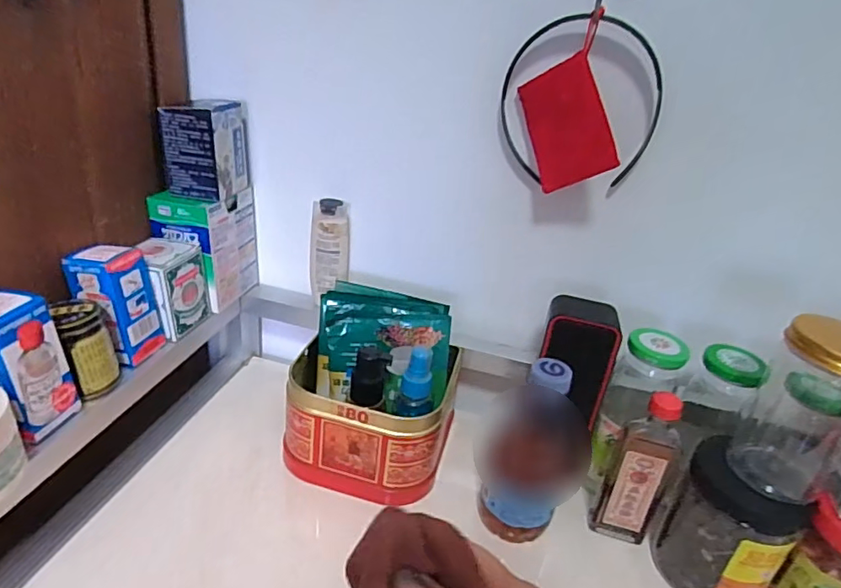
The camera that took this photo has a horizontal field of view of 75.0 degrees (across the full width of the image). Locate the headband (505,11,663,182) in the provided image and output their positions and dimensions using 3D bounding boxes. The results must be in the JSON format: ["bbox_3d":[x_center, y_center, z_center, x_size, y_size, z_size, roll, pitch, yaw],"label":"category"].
[{"bbox_3d":[0.131,-0.157,0.457,0.130,0.136,0.025,11,28,6],"label":"headband"}]

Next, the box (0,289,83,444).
[{"bbox_3d":[-0.280,0.049,0.376,0.048,0.093,0.048,11,28,5],"label":"box"}]

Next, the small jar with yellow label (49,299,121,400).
[{"bbox_3d":[-0.257,0.042,0.425,0.035,0.070,0.043,-13,34,-33],"label":"small jar with yellow label"}]

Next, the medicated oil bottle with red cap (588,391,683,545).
[{"bbox_3d":[0.182,0.146,0.454,0.046,0.149,0.023,26,33,30],"label":"medicated oil bottle with red cap"}]

